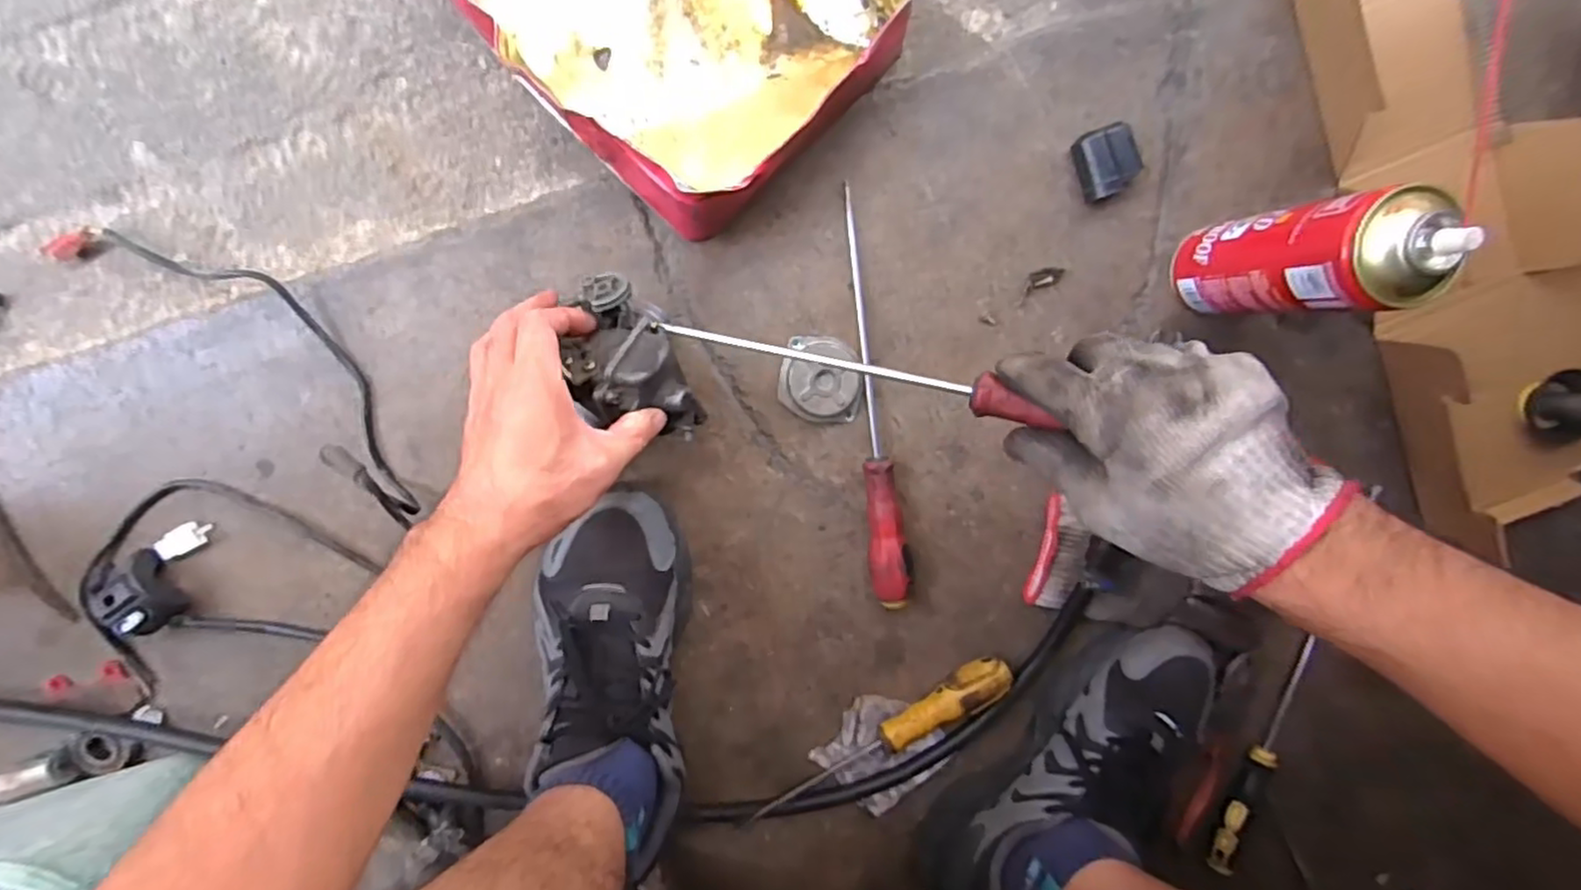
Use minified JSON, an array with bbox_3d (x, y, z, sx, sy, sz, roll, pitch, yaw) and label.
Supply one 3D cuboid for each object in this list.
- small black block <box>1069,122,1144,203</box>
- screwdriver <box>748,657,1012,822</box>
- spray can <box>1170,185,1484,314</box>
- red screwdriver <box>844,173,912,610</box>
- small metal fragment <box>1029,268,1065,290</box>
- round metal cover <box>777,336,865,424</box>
[{"bbox_3d":[0.223,-0.200,0.483,0.037,0.030,0.045,-20,99,0],"label":"small black block"},{"bbox_3d":[0.072,0.243,0.549,0.236,0.028,0.035,-36,99,3],"label":"screwdriver"},{"bbox_3d":[0.316,-0.114,0.427,0.058,0.186,0.063,-1,99,-3],"label":"spray can"},{"bbox_3d":[0.064,-0.028,0.500,0.030,0.035,0.302,-6,99,-2],"label":"red screwdriver"},{"bbox_3d":[0.188,-0.122,0.502,0.024,0.008,0.013,-6,99,-2],"label":"small metal fragment"},{"bbox_3d":[0.024,-0.047,0.501,0.062,0.021,0.060,0,99,-3],"label":"round metal cover"}]

